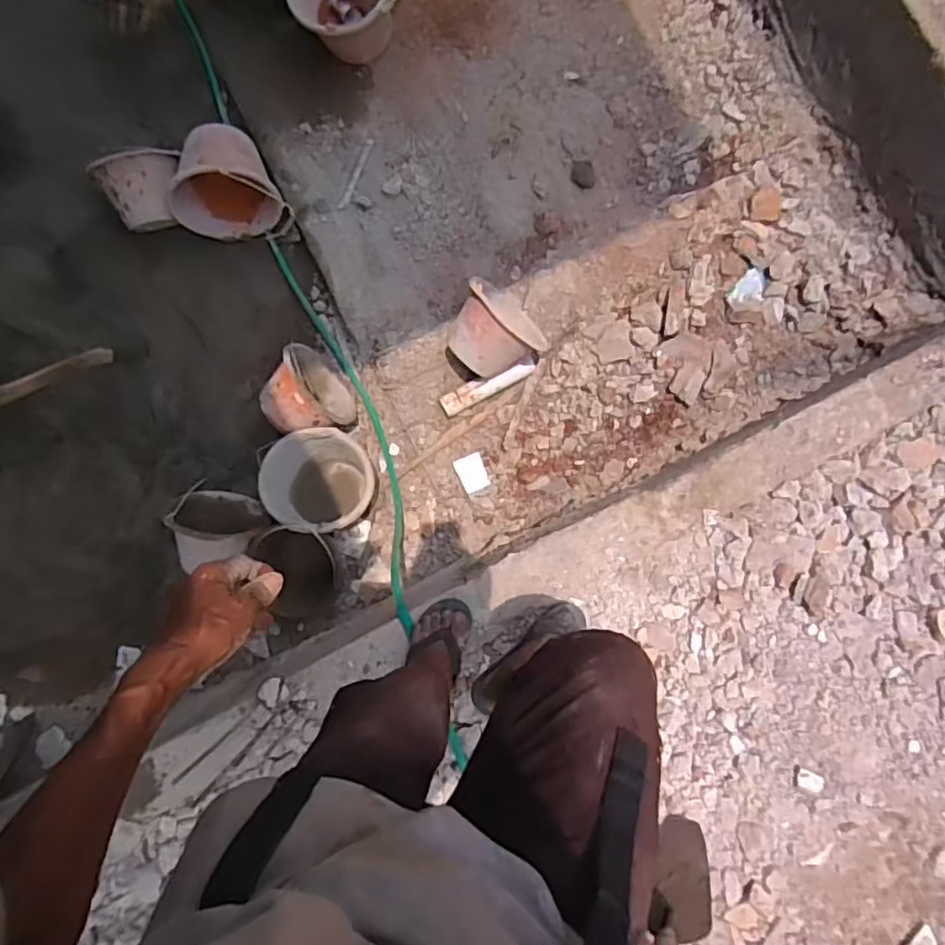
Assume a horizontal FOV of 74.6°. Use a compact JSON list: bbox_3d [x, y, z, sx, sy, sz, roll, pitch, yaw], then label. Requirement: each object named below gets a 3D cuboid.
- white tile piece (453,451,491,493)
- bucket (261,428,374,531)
[{"bbox_3d":[0.001,0.002,1.731,0.078,0.011,0.101,-21,87,-2],"label":"white tile piece"},{"bbox_3d":[-0.398,0.020,1.675,0.285,0.188,0.261,0,87,-1],"label":"bucket"}]

